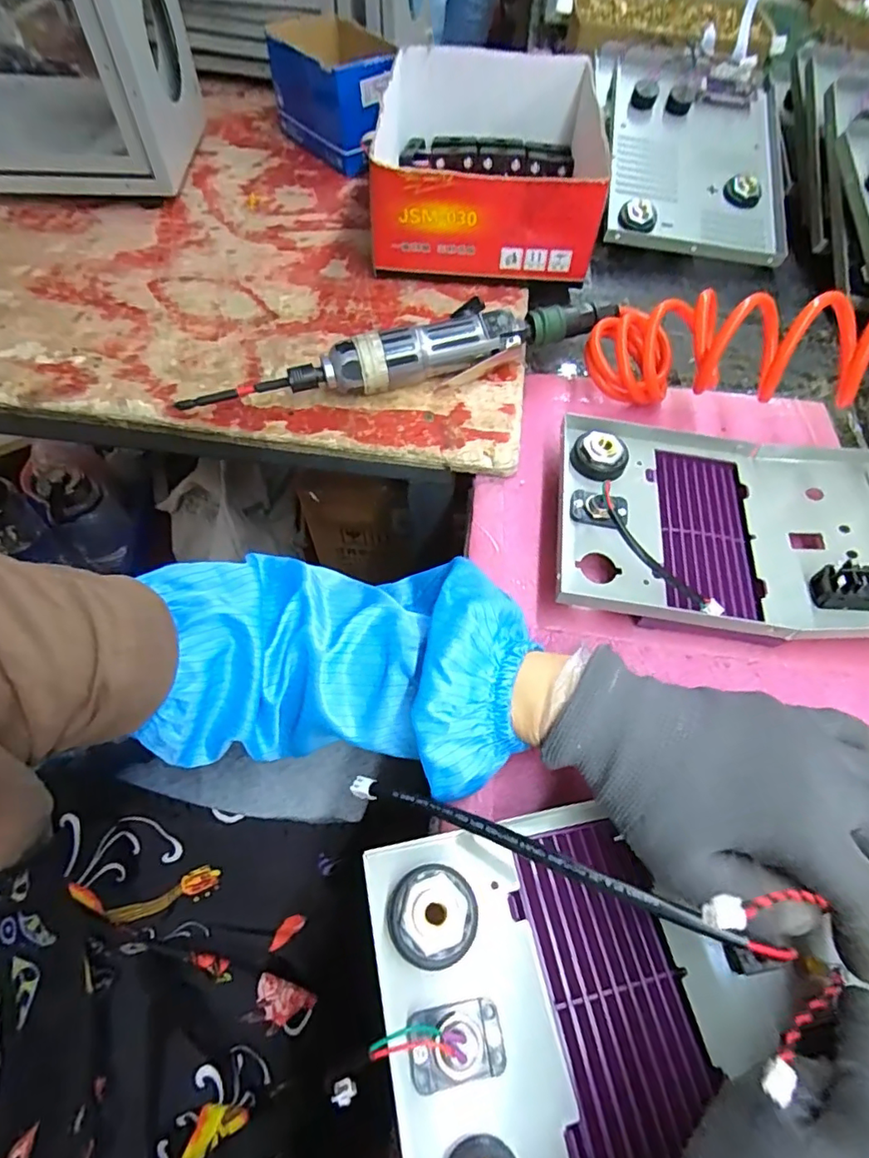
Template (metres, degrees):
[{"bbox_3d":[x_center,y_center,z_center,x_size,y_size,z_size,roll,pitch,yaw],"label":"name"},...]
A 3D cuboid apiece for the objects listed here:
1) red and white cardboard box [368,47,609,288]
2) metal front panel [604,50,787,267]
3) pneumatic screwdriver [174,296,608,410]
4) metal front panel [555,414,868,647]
[{"bbox_3d":[0.051,-0.410,0.535,0.214,0.097,0.295,8,60,3],"label":"red and white cardboard box"},{"bbox_3d":[0.281,-0.459,0.583,0.183,0.028,0.273,9,73,1],"label":"metal front panel"},{"bbox_3d":[-0.023,-0.172,0.420,0.338,0.049,0.048,-12,61,-8],"label":"pneumatic screwdriver"},{"bbox_3d":[0.197,-0.035,0.361,0.229,0.039,0.155,7,59,2],"label":"metal front panel"}]

